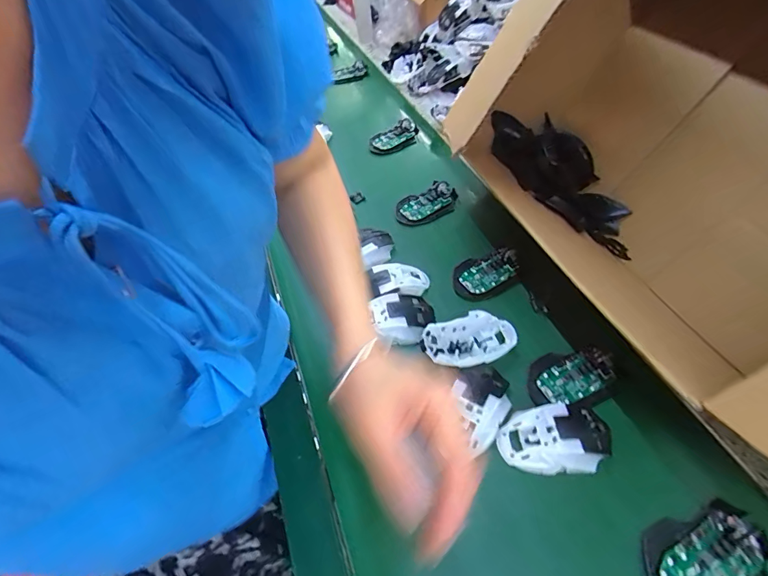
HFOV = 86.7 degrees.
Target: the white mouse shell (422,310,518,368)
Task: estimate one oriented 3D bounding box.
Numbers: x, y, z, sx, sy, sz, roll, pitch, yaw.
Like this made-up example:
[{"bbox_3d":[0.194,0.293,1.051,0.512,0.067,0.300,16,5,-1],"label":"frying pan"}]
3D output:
[{"bbox_3d":[0.105,0.066,0.513,0.109,0.027,0.061,-13,48,-10],"label":"white mouse shell"}]

